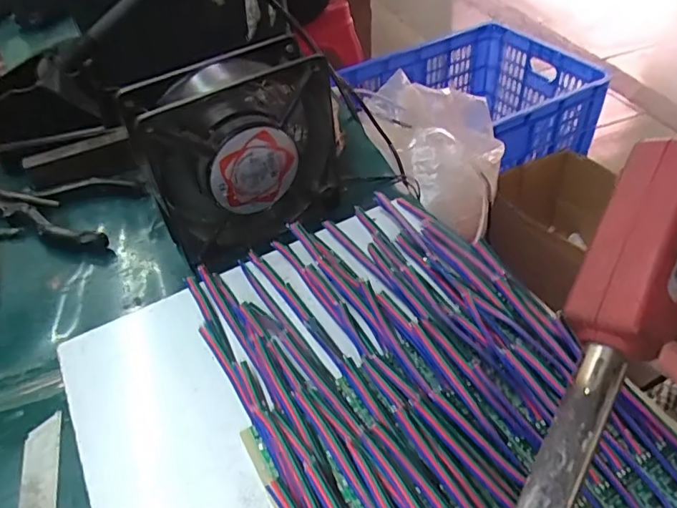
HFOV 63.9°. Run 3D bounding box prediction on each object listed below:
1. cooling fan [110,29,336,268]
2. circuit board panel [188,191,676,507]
[{"bbox_3d":[-0.064,-0.065,0.357,0.122,0.118,0.047,-26,49,-21],"label":"cooling fan"},{"bbox_3d":[0.041,0.064,0.246,0.160,0.018,0.256,-24,48,-18],"label":"circuit board panel"}]

